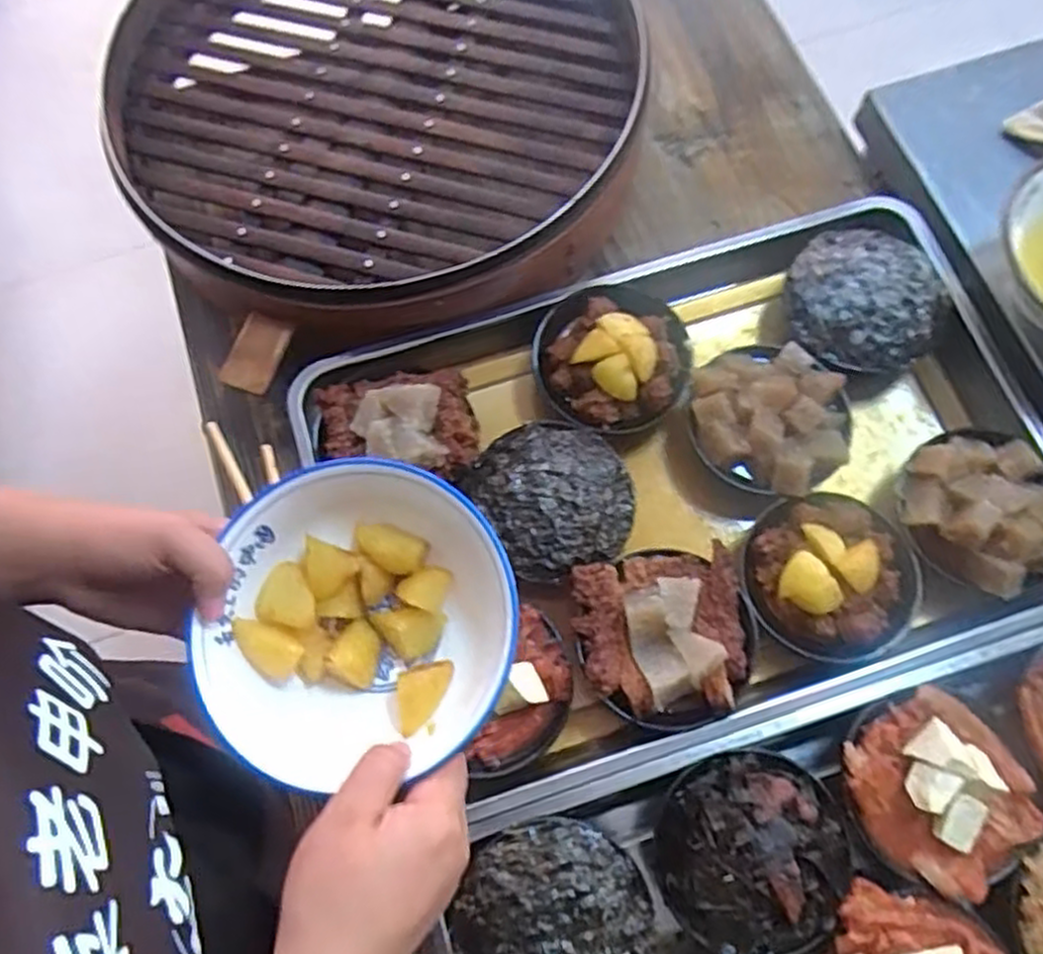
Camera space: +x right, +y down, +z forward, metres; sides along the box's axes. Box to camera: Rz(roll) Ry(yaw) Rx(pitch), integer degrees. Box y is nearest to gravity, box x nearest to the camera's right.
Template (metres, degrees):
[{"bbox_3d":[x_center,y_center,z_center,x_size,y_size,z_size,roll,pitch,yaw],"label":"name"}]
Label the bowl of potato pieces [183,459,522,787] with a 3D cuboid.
[{"bbox_3d":[-0.081,0.075,0.393,0.149,0.065,0.150,0,72,1],"label":"bowl of potato pieces"}]

